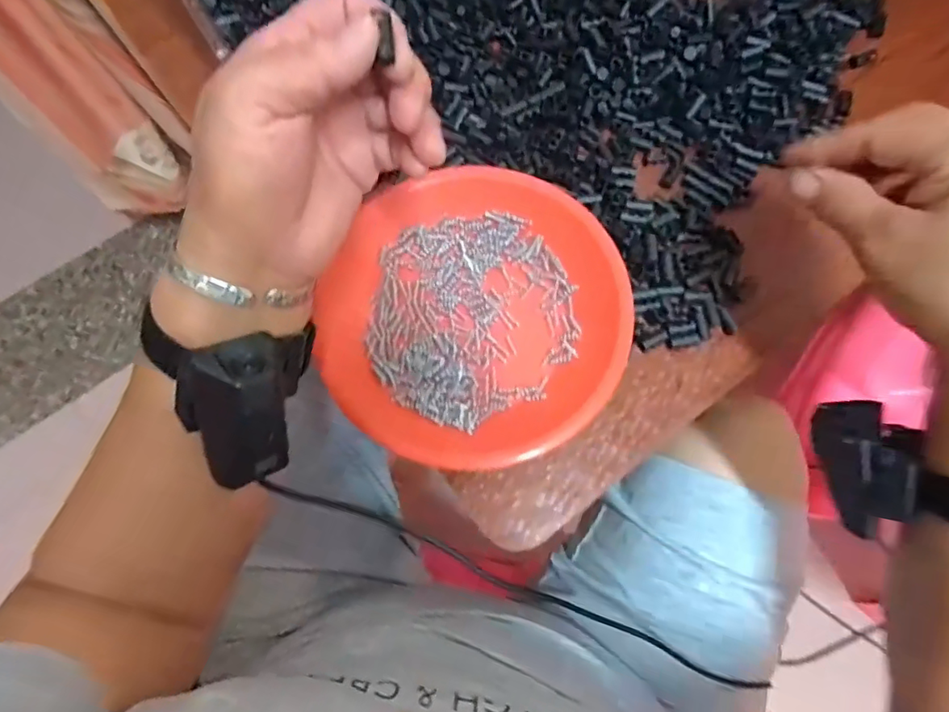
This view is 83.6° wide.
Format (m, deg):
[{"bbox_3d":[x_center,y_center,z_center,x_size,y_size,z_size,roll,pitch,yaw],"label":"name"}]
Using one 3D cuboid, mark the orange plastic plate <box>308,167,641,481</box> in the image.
[{"bbox_3d":[-0.001,-0.031,0.343,0.191,0.024,0.196,0,75,1],"label":"orange plastic plate"}]

